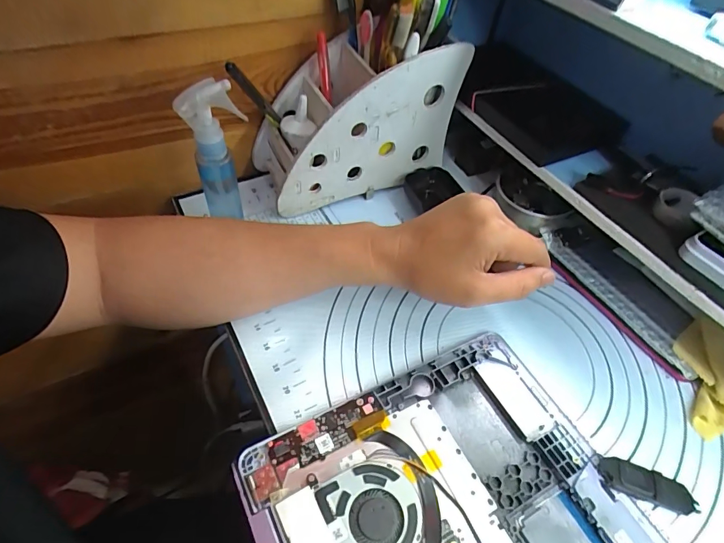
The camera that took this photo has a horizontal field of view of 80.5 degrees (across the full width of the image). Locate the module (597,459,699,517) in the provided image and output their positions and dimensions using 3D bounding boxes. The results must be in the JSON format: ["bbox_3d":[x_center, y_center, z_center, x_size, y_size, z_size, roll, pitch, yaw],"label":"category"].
[{"bbox_3d":[0.190,0.142,0.282,0.062,0.010,0.020,16,52,9],"label":"module"}]

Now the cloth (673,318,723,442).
[{"bbox_3d":[0.263,0.080,0.322,0.061,0.040,0.070,-23,56,-21],"label":"cloth"}]

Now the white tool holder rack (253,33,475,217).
[{"bbox_3d":[-0.005,-0.145,0.411,0.180,0.134,0.081,-14,53,-15],"label":"white tool holder rack"}]

